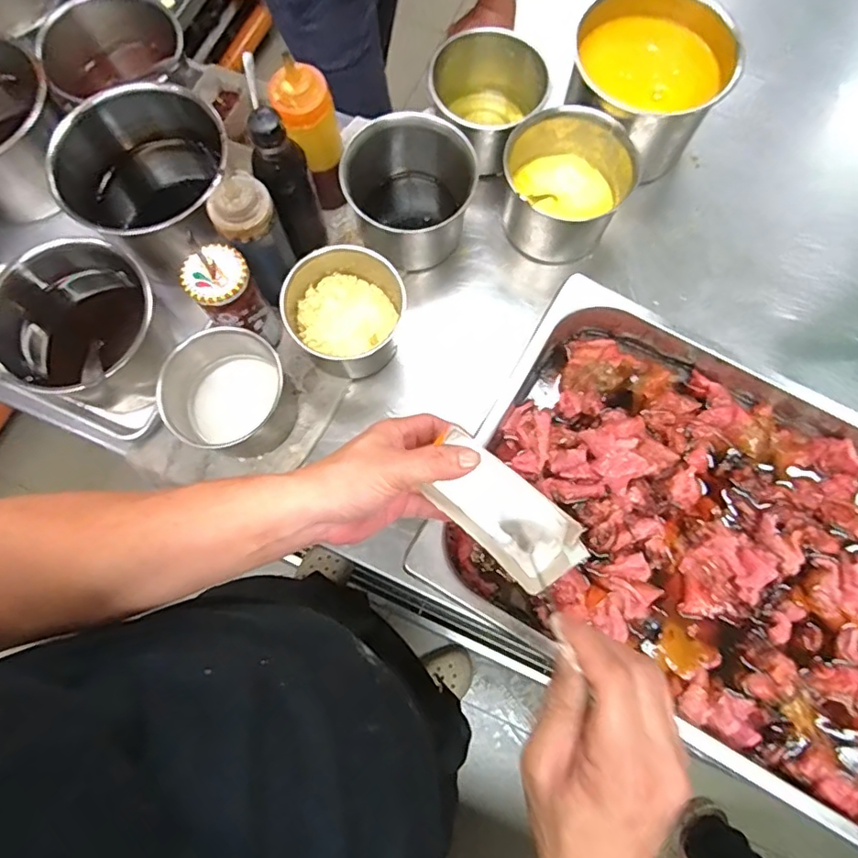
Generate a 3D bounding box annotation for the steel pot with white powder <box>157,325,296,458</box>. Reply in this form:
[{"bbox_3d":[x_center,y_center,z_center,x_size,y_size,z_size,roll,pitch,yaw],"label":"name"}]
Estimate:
[{"bbox_3d":[-0.212,-0.029,0.584,0.131,0.078,0.122,0,76,0],"label":"steel pot with white powder"}]

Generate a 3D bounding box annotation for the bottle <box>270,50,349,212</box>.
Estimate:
[{"bbox_3d":[-0.121,-0.300,0.601,0.058,0.167,0.052,-20,76,-5],"label":"bottle"}]

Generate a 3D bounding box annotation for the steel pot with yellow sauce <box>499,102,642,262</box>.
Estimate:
[{"bbox_3d":[0.156,-0.279,0.642,0.142,0.098,0.130,0,76,0],"label":"steel pot with yellow sauce"}]

